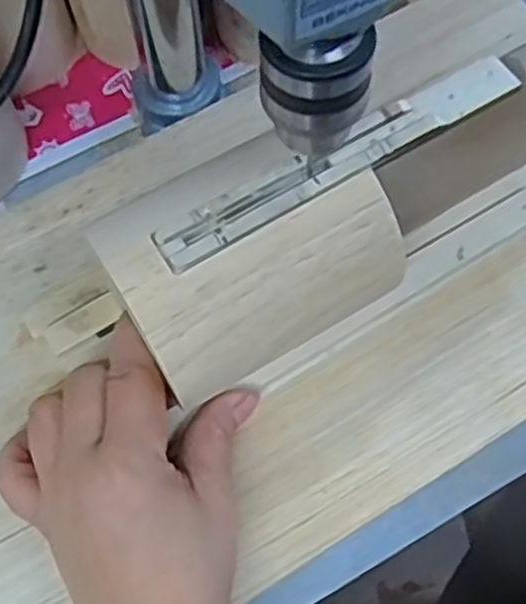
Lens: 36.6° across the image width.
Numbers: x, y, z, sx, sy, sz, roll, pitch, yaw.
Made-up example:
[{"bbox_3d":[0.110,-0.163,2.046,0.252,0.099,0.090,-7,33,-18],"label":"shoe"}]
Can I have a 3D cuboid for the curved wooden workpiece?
[{"bbox_3d":[-0.004,-0.018,0.288,0.097,0.035,0.067,-29,68,-11],"label":"curved wooden workpiece"}]

